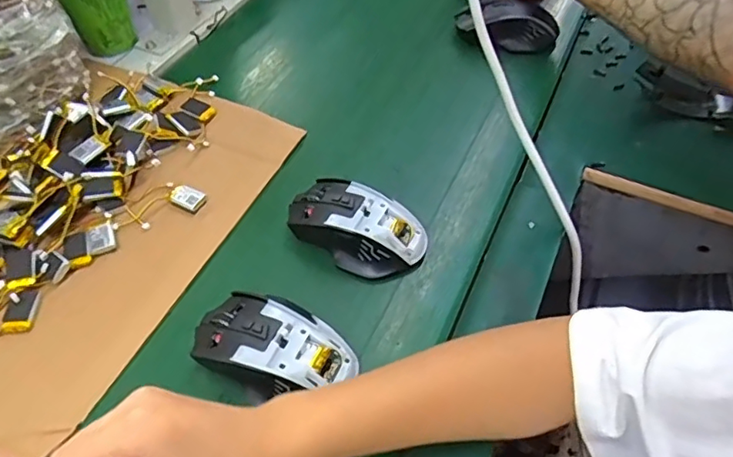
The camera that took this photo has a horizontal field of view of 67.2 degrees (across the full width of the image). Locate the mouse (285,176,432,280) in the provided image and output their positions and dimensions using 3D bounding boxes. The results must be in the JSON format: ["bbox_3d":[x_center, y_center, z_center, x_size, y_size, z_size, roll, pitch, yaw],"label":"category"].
[{"bbox_3d":[-0.010,-0.002,0.452,0.114,0.038,0.069,22,55,21],"label":"mouse"}]

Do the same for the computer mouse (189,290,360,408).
[{"bbox_3d":[-0.068,0.080,0.384,0.108,0.034,0.067,22,55,21],"label":"computer mouse"}]

